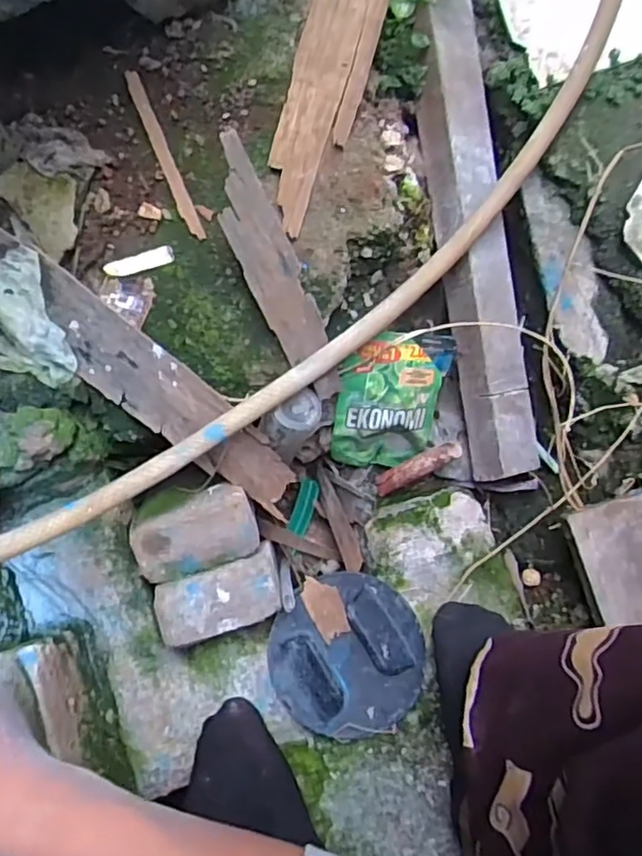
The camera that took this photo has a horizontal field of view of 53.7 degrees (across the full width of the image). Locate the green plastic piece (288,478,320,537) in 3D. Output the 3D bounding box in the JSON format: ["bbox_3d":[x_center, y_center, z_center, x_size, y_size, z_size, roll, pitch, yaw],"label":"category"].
[{"bbox_3d":[-0.019,0.088,0.706,0.021,0.014,0.062,17,85,-1],"label":"green plastic piece"}]

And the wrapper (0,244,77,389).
[{"bbox_3d":[-0.250,-0.089,0.528,0.060,0.023,0.112,-15,100,-4],"label":"wrapper"}]

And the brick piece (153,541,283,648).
[{"bbox_3d":[-0.088,0.151,0.568,0.112,0.037,0.058,-21,87,-4],"label":"brick piece"}]

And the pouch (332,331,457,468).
[{"bbox_3d":[0.070,-0.023,0.625,0.107,0.029,0.149,2,123,-3],"label":"pouch"}]

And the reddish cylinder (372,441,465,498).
[{"bbox_3d":[0.096,0.042,0.649,0.100,0.027,0.022,-32,87,37],"label":"reddish cylinder"}]

